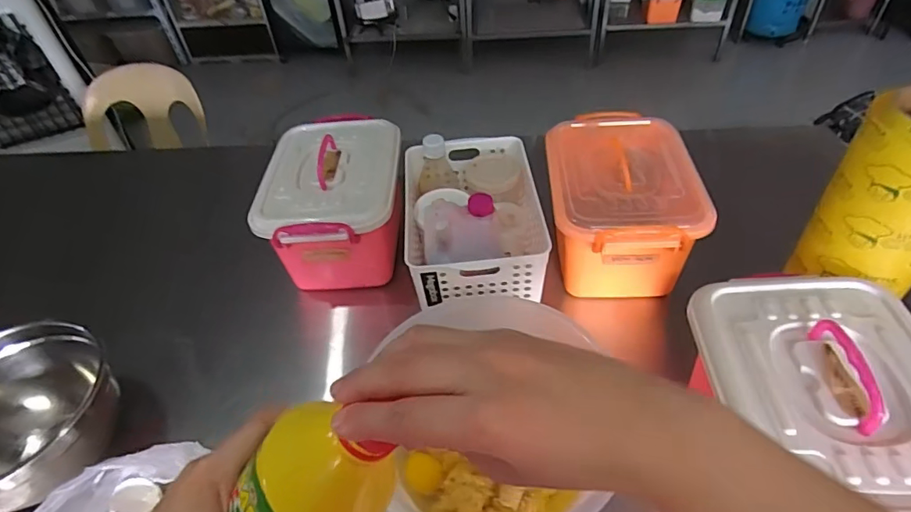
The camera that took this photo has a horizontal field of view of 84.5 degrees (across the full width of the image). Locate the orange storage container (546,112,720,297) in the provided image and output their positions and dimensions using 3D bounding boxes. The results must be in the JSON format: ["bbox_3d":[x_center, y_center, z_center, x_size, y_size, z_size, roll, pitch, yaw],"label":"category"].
[{"bbox_3d":[0.228,-0.074,0.717,0.183,0.143,0.255,-1,46,5],"label":"orange storage container"}]

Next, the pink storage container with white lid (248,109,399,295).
[{"bbox_3d":[-0.175,-0.078,0.772,0.190,0.153,0.247,-4,45,2],"label":"pink storage container with white lid"}]

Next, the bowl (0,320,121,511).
[{"bbox_3d":[-0.478,0.179,0.558,0.195,0.117,0.183,-3,45,3],"label":"bowl"}]

